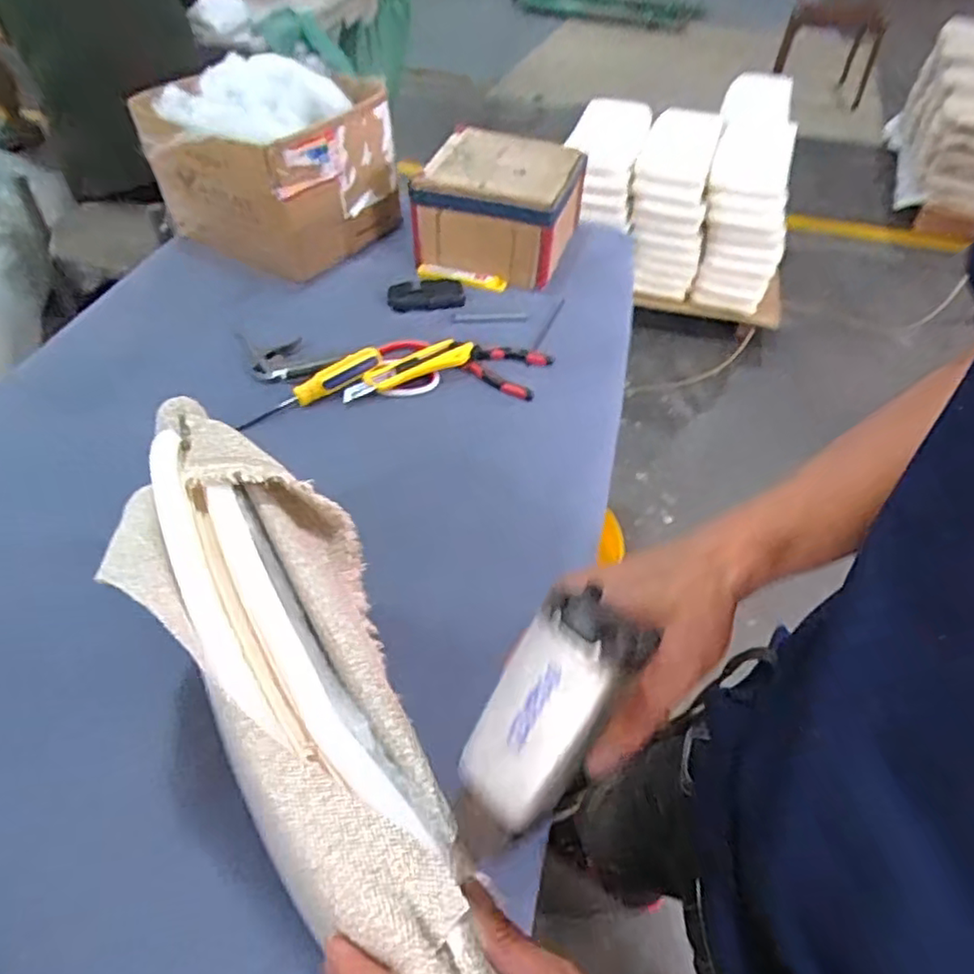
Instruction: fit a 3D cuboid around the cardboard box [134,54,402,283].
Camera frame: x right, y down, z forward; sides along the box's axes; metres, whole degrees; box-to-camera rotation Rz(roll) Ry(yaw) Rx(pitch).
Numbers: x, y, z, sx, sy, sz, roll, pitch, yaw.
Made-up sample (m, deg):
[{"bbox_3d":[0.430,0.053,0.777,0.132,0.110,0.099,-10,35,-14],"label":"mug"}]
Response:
[{"bbox_3d":[-0.316,-0.490,1.002,0.288,0.227,0.283,32,54,25],"label":"cardboard box"}]

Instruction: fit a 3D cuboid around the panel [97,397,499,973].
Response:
[{"bbox_3d":[-0.117,0.087,0.375,0.126,0.077,0.390,-24,55,-22],"label":"panel"}]

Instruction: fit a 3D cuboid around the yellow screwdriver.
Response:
[{"bbox_3d":[-0.212,-0.120,0.788,0.188,0.023,0.030,-32,54,-12],"label":"yellow screwdriver"}]

